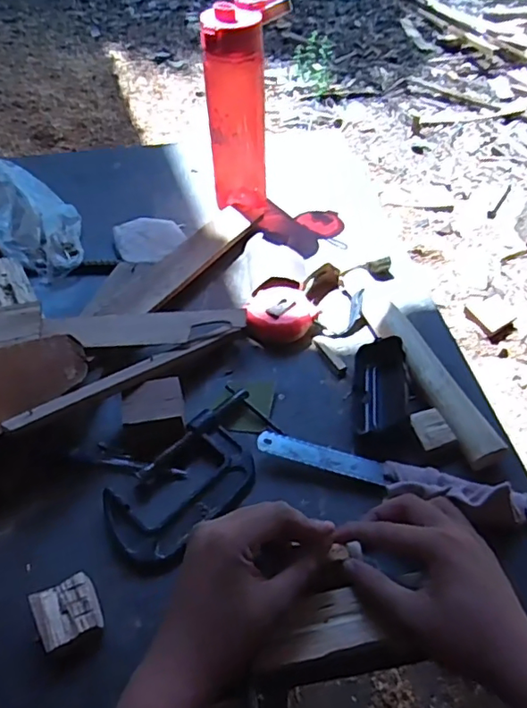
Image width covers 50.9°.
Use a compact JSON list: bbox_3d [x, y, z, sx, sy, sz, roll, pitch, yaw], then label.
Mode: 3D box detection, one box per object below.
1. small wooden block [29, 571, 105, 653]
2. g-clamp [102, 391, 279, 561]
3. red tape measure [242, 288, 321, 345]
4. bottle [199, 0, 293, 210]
[{"bbox_3d":[-0.140,0.187,0.399,0.042,0.026,0.040,-23,54,-22],"label":"small wooden block"},{"bbox_3d":[-0.056,0.104,0.478,0.077,0.020,0.170,36,56,25],"label":"g-clamp"},{"bbox_3d":[0.018,-0.041,0.601,0.071,0.032,0.072,2,48,-2],"label":"red tape measure"},{"bbox_3d":[-0.027,-0.315,0.697,0.087,0.235,0.123,7,48,2],"label":"bottle"}]

